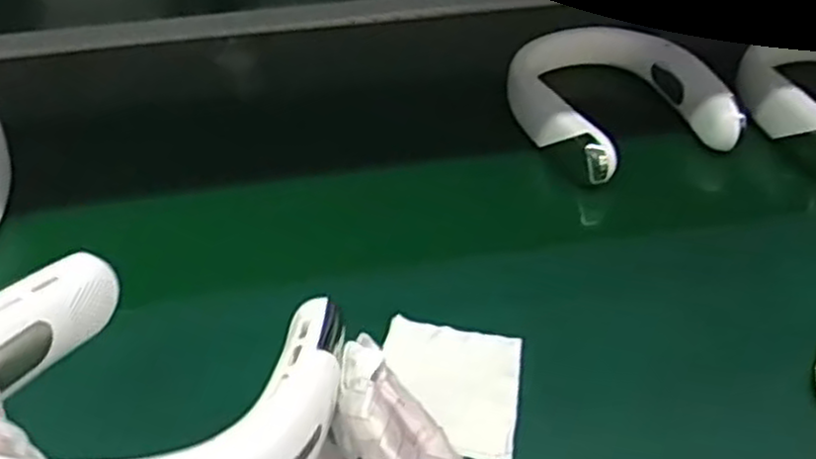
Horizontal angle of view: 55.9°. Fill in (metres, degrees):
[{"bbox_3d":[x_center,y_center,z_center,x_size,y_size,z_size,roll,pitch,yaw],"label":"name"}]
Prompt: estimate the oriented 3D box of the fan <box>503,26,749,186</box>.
[{"bbox_3d":[0.198,-0.126,0.741,0.169,0.051,0.203,-9,46,-10],"label":"fan"}]

